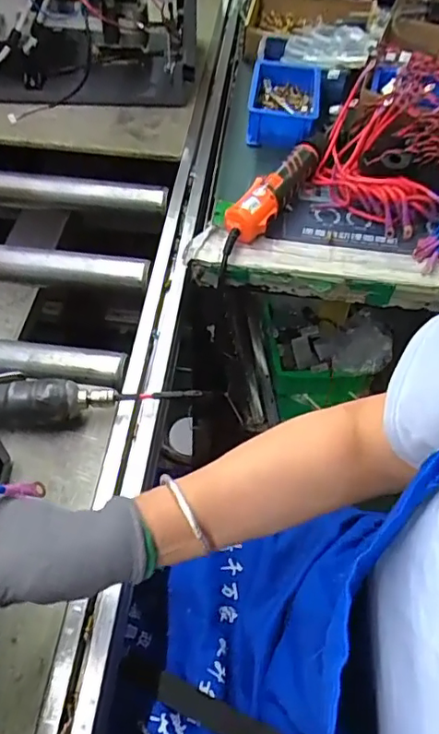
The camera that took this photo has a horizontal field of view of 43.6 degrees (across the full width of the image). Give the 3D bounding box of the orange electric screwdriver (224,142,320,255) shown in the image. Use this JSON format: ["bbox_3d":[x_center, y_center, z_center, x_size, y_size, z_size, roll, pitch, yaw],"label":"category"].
[{"bbox_3d":[0.065,-0.218,0.688,0.050,0.039,0.219,27,57,15],"label":"orange electric screwdriver"}]

